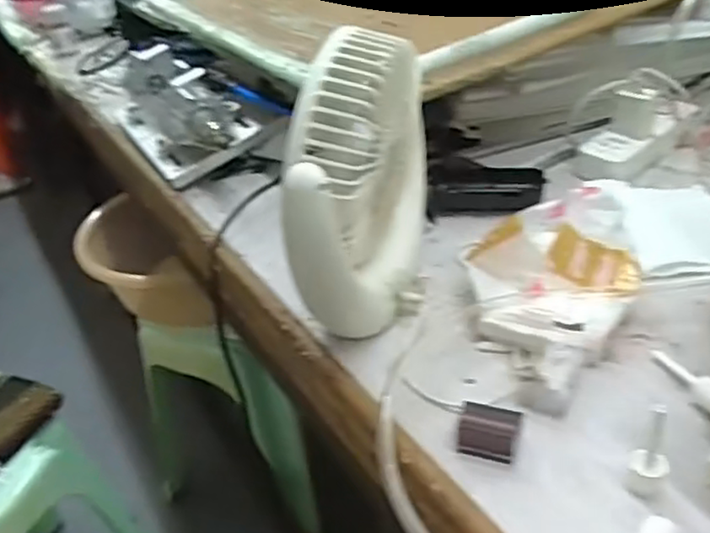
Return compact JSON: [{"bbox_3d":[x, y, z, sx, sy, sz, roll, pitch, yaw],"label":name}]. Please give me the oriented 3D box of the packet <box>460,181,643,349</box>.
[{"bbox_3d":[0.147,-0.003,0.511,0.123,0.059,0.136,7,37,20],"label":"packet"}]

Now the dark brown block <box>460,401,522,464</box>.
[{"bbox_3d":[0.083,0.103,0.419,0.036,0.025,0.022,2,36,14],"label":"dark brown block"}]

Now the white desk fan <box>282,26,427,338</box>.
[{"bbox_3d":[0.004,-0.065,0.507,0.079,0.205,0.190,1,36,12],"label":"white desk fan"}]

